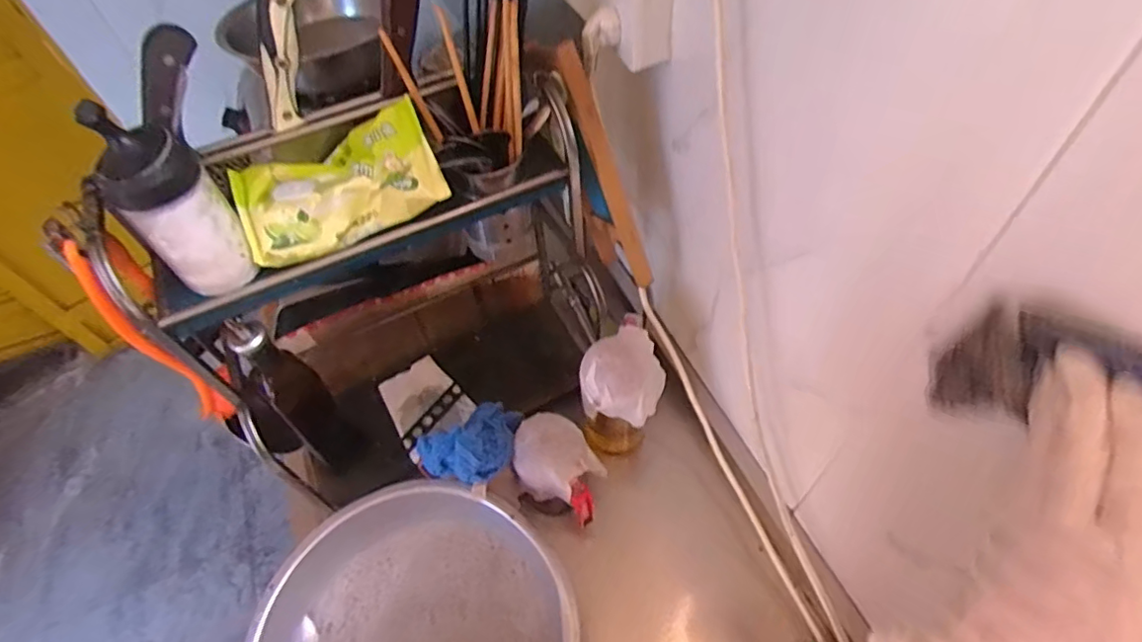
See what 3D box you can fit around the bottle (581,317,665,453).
[{"bbox_3d":[0.066,0.078,0.716,0.091,0.184,0.114,7,55,10],"label":"bottle"}]

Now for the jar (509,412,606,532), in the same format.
[{"bbox_3d":[-0.011,0.186,0.701,0.102,0.176,0.081,19,58,18],"label":"jar"}]

